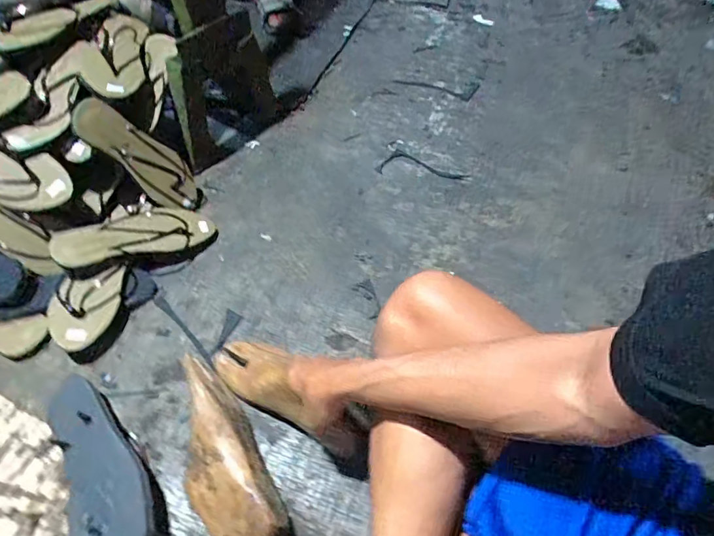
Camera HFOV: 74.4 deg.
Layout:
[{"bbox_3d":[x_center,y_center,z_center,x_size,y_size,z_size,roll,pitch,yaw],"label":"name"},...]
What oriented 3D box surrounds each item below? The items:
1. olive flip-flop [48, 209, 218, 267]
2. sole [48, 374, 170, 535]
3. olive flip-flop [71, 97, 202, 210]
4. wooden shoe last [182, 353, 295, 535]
[{"bbox_3d":[-0.363,-0.054,0.780,0.242,0.045,0.088,-11,73,-28],"label":"olive flip-flop"},{"bbox_3d":[-0.313,0.235,0.558,0.099,0.050,0.283,-35,58,-24],"label":"sole"},{"bbox_3d":[-0.365,-0.187,0.808,0.050,0.243,0.078,-23,45,26],"label":"olive flip-flop"},{"bbox_3d":[-0.166,0.221,0.560,0.090,0.074,0.249,-24,54,-17],"label":"wooden shoe last"}]

